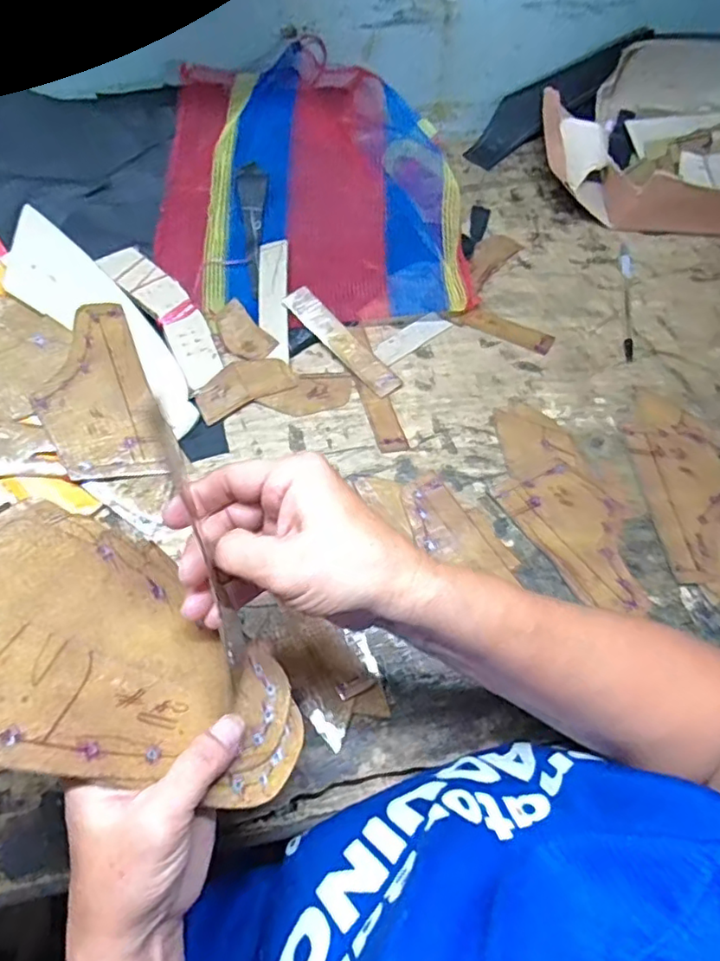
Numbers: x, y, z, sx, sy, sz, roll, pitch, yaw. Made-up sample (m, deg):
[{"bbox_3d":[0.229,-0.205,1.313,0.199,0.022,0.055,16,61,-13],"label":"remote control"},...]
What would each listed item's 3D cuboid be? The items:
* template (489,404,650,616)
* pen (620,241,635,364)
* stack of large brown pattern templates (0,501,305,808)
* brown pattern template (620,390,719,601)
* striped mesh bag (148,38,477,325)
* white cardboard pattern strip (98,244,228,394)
[{"bbox_3d":[0.160,0.019,0.465,0.081,0.006,0.179,-26,68,-13],"label":"template"},{"bbox_3d":[0.254,-0.171,0.559,0.012,0.008,0.137,8,65,1],"label":"pen"},{"bbox_3d":[-0.106,0.079,0.278,0.176,0.009,0.112,28,46,-27],"label":"stack of large brown pattern templates"},{"bbox_3d":[0.273,0.007,0.480,0.085,0.005,0.177,-7,66,-6],"label":"brown pattern template"},{"bbox_3d":[-0.047,-0.267,0.545,0.269,0.082,0.252,-7,66,-7],"label":"striped mesh bag"},{"bbox_3d":[-0.161,-0.141,0.499,0.045,0.009,0.137,-34,84,-17],"label":"white cardboard pattern strip"}]

